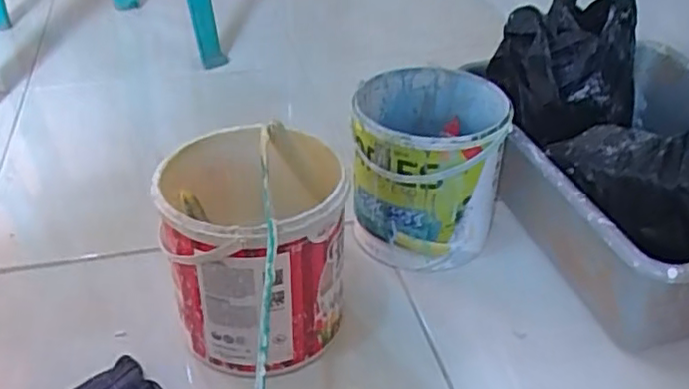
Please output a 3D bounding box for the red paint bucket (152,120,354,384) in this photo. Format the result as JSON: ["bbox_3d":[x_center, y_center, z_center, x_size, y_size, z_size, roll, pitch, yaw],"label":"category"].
[{"bbox_3d":[-0.091,0.055,0.679,0.177,0.197,0.181,-1,35,-3],"label":"red paint bucket"}]

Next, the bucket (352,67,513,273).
[{"bbox_3d":[0.101,-0.032,0.827,0.180,0.177,0.188,1,35,-1],"label":"bucket"}]

